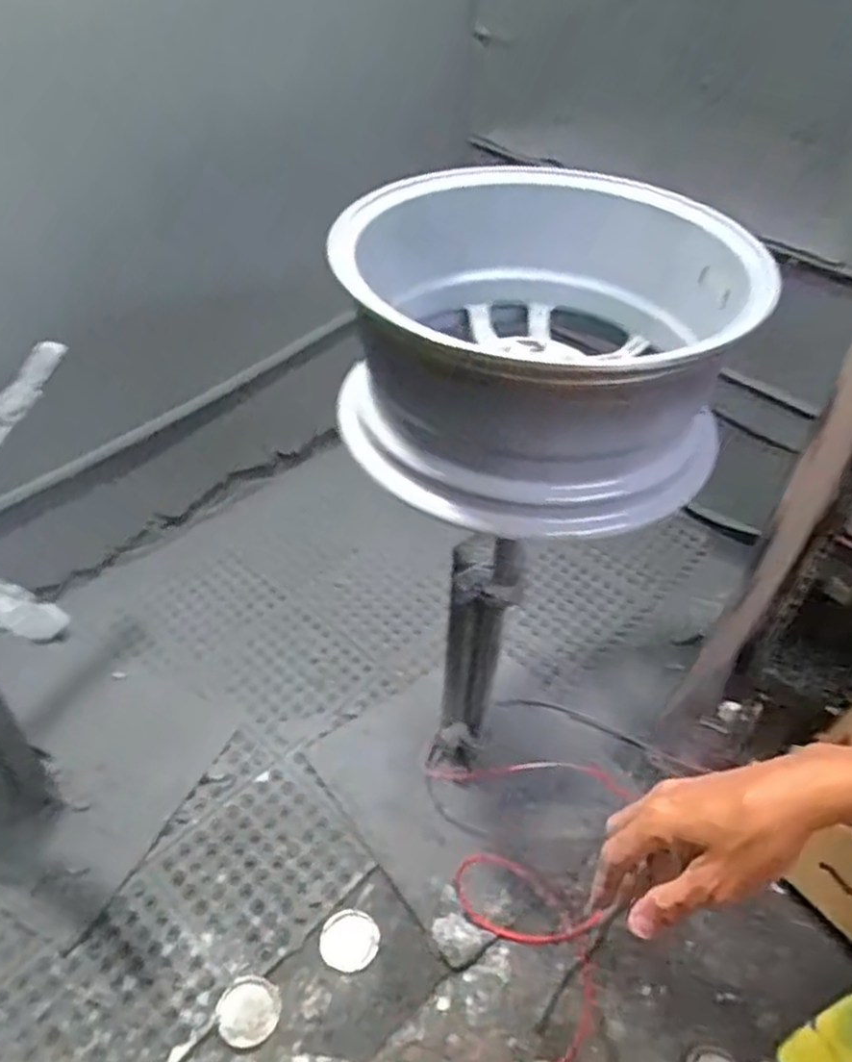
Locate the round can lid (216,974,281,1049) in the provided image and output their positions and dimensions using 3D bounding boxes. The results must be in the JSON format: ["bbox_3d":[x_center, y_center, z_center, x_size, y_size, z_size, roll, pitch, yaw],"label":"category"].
[{"bbox_3d":[-0.286,0.780,1.231,0.100,0.016,0.095,0,48,0],"label":"round can lid"}]

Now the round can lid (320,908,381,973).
[{"bbox_3d":[-0.132,0.710,1.319,0.098,0.010,0.098,0,48,0],"label":"round can lid"}]

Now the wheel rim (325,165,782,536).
[{"bbox_3d":[0.129,-0.213,0.812,0.386,0.196,0.406,0,48,0],"label":"wheel rim"}]

